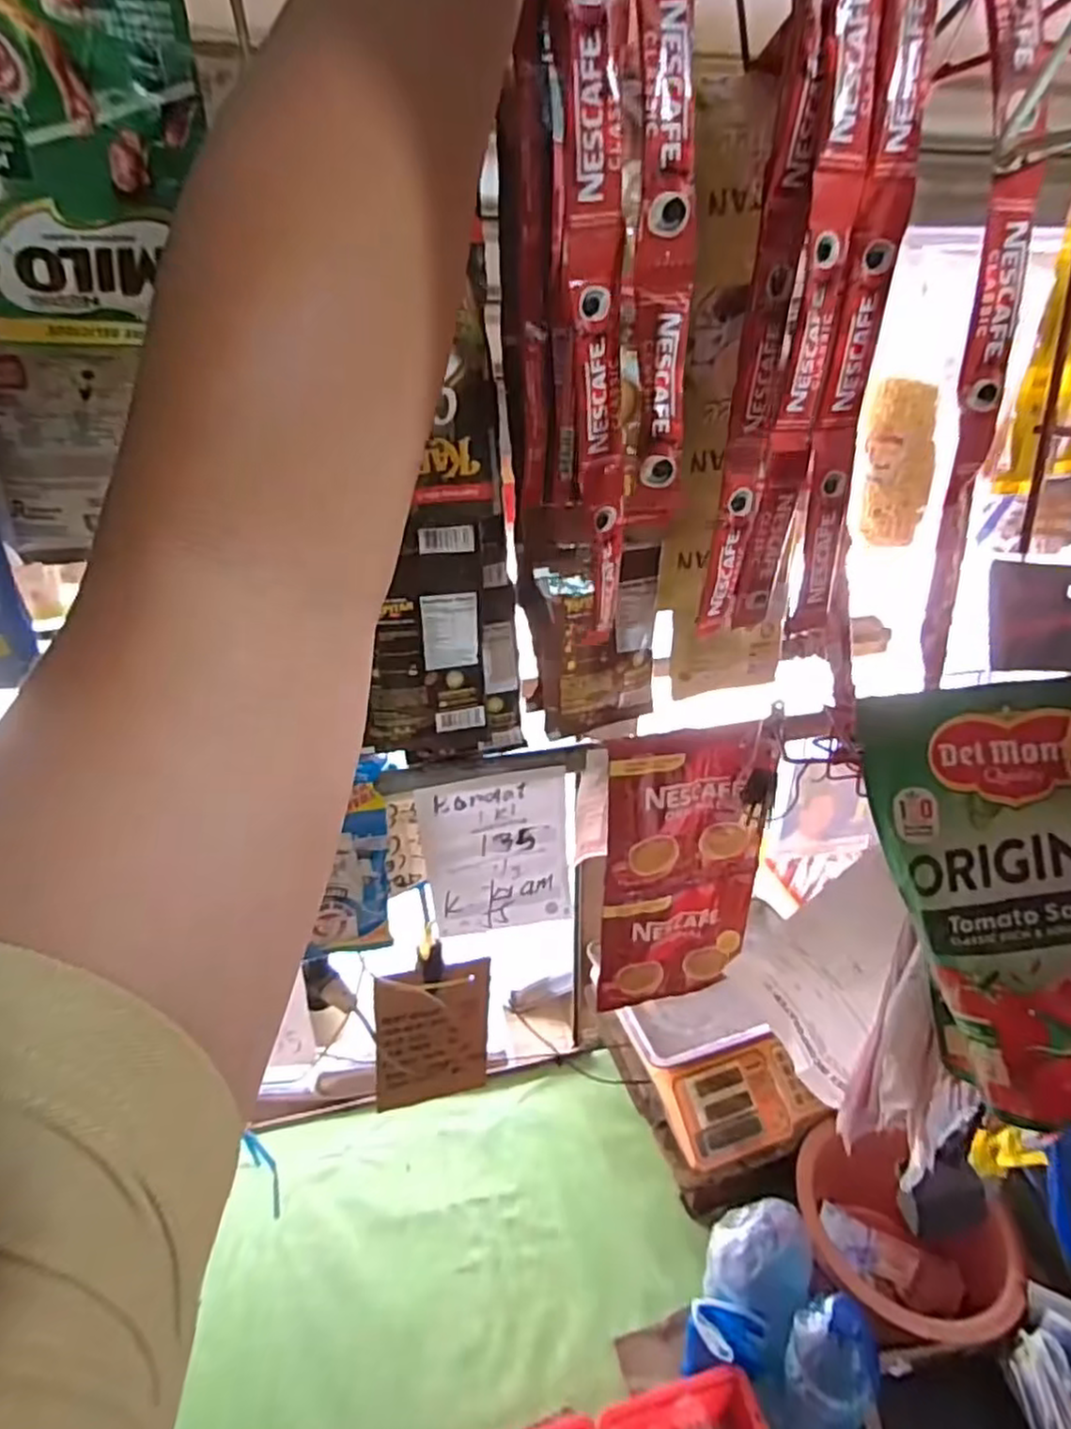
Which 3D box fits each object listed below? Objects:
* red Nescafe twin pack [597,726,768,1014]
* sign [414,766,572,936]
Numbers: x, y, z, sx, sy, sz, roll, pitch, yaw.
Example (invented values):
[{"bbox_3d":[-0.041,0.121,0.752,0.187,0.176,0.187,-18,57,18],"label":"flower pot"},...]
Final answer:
[{"bbox_3d":[0.118,0.131,0.564,0.130,0.257,0.017,-9,29,-13],"label":"red Nescafe twin pack"},{"bbox_3d":[-0.027,0.105,0.514,0.105,0.135,0.006,-9,26,-11],"label":"sign"}]

